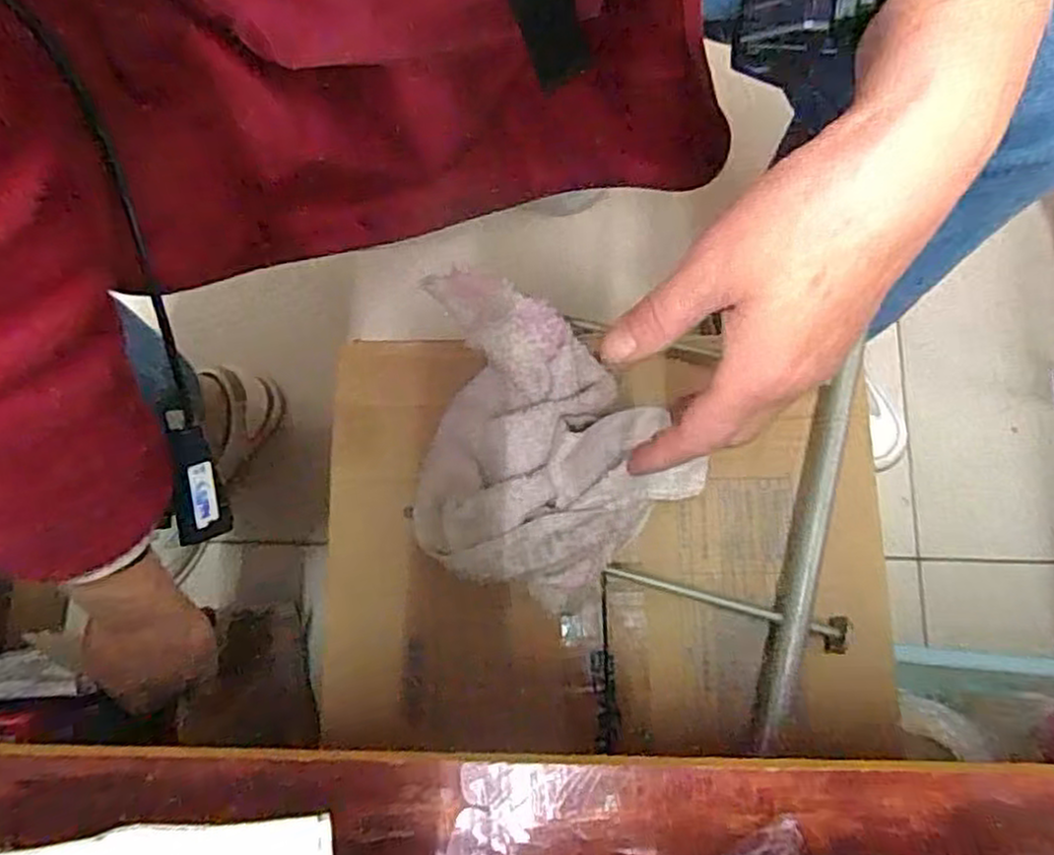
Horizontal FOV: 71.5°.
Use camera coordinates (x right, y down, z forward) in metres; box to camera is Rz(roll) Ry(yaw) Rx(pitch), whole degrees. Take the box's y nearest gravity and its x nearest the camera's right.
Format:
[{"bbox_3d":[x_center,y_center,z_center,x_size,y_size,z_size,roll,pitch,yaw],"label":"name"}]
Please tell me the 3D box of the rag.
[{"bbox_3d":[-0.011,0.007,0.408,0.182,0.071,0.144,37,81,9],"label":"rag"}]

